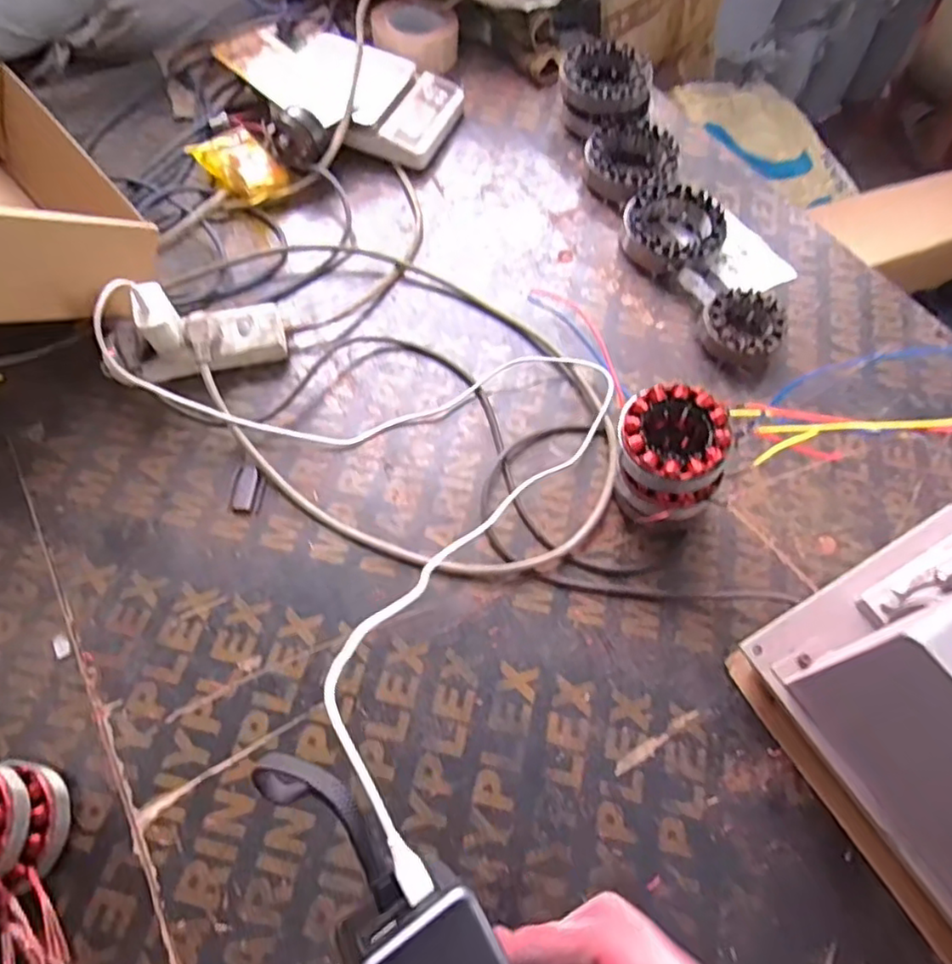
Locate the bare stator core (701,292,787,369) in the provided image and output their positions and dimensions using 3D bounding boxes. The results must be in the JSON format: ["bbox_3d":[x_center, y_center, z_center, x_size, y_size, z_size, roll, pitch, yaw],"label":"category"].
[{"bbox_3d":[0.287,-0.165,0.689,0.080,0.036,0.085,1,63,-2],"label":"bare stator core"}]

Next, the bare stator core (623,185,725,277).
[{"bbox_3d":[0.231,-0.298,0.754,0.111,0.040,0.117,1,63,-2],"label":"bare stator core"}]

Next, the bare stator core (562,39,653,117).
[{"bbox_3d":[0.170,-0.525,0.833,0.116,0.030,0.121,16,62,6],"label":"bare stator core"}]

